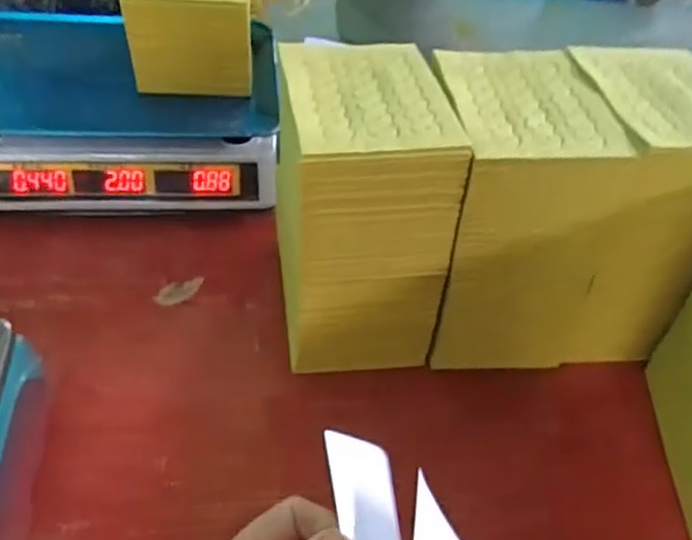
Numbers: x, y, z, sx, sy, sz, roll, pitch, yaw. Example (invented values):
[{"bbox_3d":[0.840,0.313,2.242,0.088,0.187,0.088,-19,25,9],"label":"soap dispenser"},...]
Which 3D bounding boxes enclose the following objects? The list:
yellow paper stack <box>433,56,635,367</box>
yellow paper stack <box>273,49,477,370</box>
[{"bbox_3d":[0.134,-0.051,0.562,0.118,0.209,0.172,0,47,-7],"label":"yellow paper stack"},{"bbox_3d":[0.010,-0.056,0.546,0.115,0.202,0.182,-3,47,-10],"label":"yellow paper stack"}]

